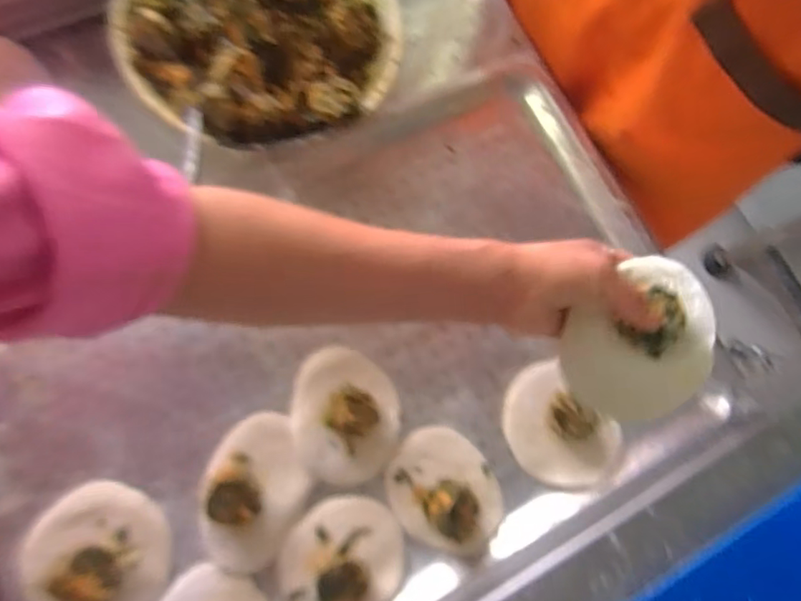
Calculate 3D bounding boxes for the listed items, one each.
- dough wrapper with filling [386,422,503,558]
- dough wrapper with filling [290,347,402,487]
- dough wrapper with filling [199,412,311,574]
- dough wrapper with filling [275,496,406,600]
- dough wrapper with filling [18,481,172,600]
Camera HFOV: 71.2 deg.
[{"bbox_3d":[0.036,0.147,0.431,0.095,0.025,0.082,45,76,5],"label":"dough wrapper with filling"},{"bbox_3d":[-0.042,0.088,0.435,0.082,0.030,0.101,-3,77,-7],"label":"dough wrapper with filling"},{"bbox_3d":[-0.111,0.140,0.414,0.072,0.033,0.108,29,75,1],"label":"dough wrapper with filling"},{"bbox_3d":[-0.044,0.195,0.414,0.097,0.022,0.085,-38,83,-14],"label":"dough wrapper with filling"},{"bbox_3d":[-0.210,0.176,0.385,0.091,0.033,0.095,-8,73,-20],"label":"dough wrapper with filling"}]

